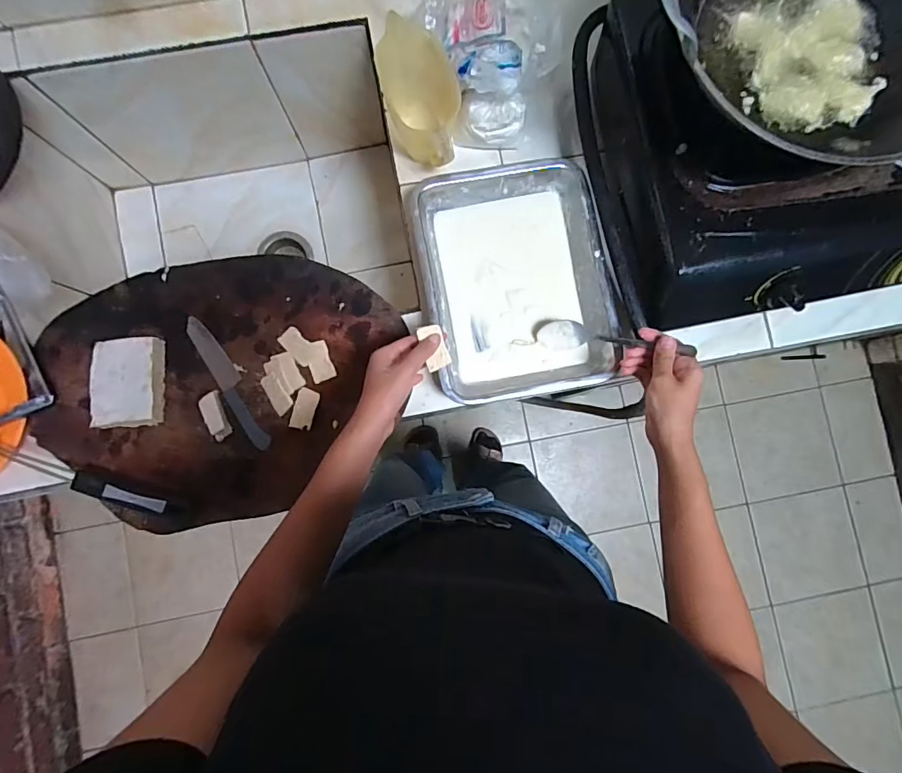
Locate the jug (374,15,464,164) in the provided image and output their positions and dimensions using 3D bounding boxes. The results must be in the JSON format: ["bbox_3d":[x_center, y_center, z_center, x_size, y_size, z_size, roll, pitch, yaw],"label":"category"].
[{"bbox_3d":[-0.031,-0.336,0.563,0.084,0.109,0.165,-14,87,-3],"label":"jug"}]

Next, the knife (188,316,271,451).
[{"bbox_3d":[-0.263,-0.005,0.538,0.026,0.015,0.178,-31,88,-4],"label":"knife"}]

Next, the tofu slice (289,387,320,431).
[{"bbox_3d":[-0.173,0.027,0.545,0.025,0.004,0.048,16,86,-1],"label":"tofu slice"}]

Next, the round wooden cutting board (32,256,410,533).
[{"bbox_3d":[-0.265,0.000,0.537,0.402,0.039,0.297,-8,87,-2],"label":"round wooden cutting board"}]

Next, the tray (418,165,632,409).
[{"bbox_3d":[0.084,-0.132,0.569,0.219,0.041,0.278,-11,87,-3],"label":"tray"}]

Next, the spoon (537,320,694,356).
[{"bbox_3d":[0.191,-0.054,0.542,0.174,0.037,0.030,9,85,29],"label":"spoon"}]

